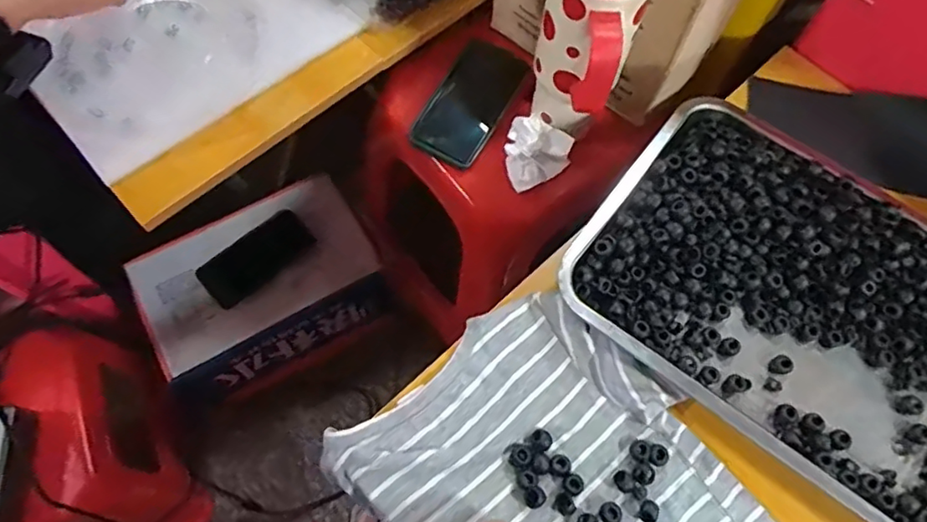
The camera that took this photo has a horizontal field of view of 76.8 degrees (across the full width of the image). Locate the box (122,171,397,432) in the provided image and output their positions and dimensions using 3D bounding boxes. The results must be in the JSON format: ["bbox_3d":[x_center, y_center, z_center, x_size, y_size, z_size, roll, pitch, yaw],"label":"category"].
[{"bbox_3d":[-0.305,0.055,0.910,0.329,0.180,0.208,-29,71,-13],"label":"box"}]

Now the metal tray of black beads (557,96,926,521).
[{"bbox_3d":[0.273,0.033,0.469,0.344,0.040,0.256,37,71,13],"label":"metal tray of black beads"}]

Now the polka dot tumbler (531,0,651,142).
[{"bbox_3d":[0.106,-0.187,0.533,0.082,0.191,0.104,15,68,5],"label":"polka dot tumbler"}]

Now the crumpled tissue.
[{"bbox_3d":[0.078,-0.112,0.623,0.069,0.036,0.081,11,67,3],"label":"crumpled tissue"}]

